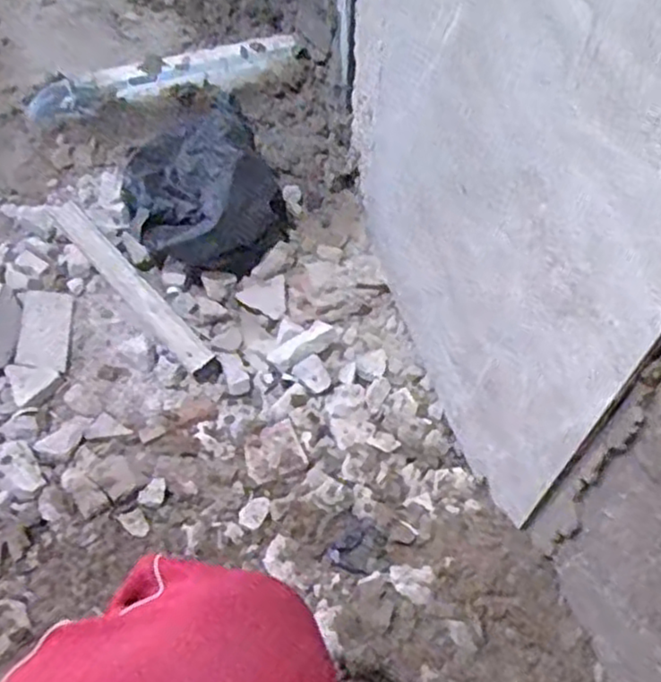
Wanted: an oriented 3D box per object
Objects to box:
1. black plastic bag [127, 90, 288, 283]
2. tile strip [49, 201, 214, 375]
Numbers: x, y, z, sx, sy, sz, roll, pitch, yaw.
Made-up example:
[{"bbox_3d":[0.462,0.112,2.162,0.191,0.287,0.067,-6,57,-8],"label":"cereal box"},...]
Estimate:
[{"bbox_3d":[-0.175,-0.205,0.961,0.194,0.115,0.234,-19,58,-13],"label":"black plastic bag"},{"bbox_3d":[-0.271,-0.085,0.937,0.037,0.019,0.352,-36,64,-22],"label":"tile strip"}]

